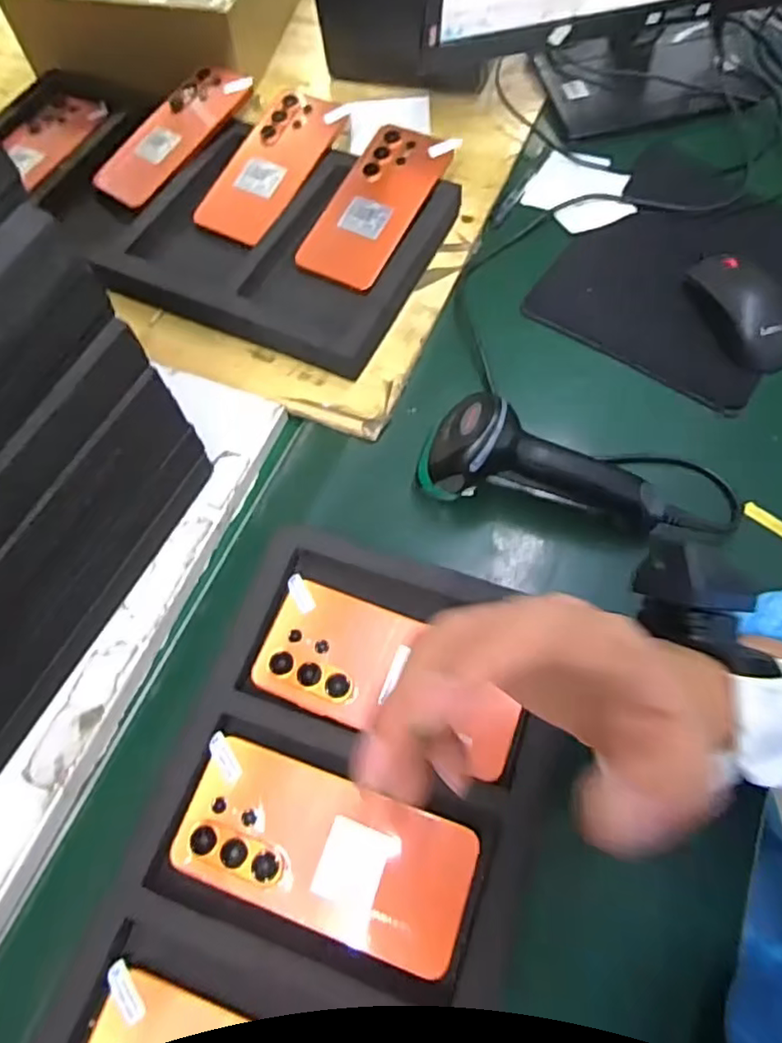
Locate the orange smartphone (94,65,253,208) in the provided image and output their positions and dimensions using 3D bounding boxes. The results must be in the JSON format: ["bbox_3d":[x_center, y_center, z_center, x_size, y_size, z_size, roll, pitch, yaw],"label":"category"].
[{"bbox_3d":[-0.208,-0.373,0.596,0.068,0.013,0.174,39,80,11],"label":"orange smartphone"}]

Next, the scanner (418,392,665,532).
[{"bbox_3d":[0.107,-0.040,0.439,0.168,0.070,0.057,10,67,7],"label":"scanner"}]

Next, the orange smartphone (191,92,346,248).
[{"bbox_3d":[-0.116,-0.334,0.581,0.084,0.012,0.174,26,78,10],"label":"orange smartphone"}]

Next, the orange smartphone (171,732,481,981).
[{"bbox_3d":[-0.039,0.193,0.365,0.170,0.008,0.079,17,67,9],"label":"orange smartphone"}]

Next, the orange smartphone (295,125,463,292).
[{"bbox_3d":[-0.014,-0.283,0.552,0.080,0.010,0.172,26,77,14],"label":"orange smartphone"}]

